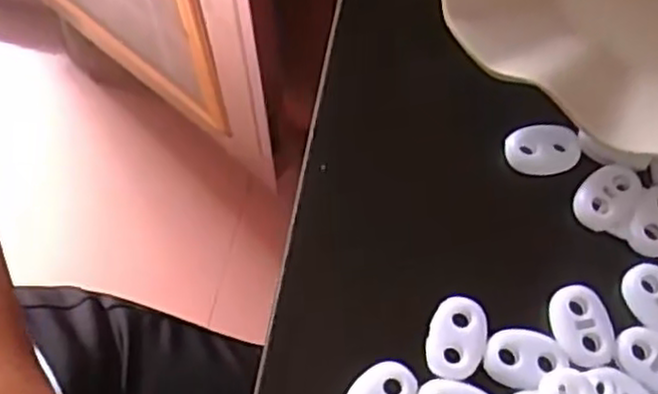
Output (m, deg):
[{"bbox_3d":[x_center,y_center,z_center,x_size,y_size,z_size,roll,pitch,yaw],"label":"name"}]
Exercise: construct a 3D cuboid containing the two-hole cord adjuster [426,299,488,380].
[{"bbox_3d":[0.035,0.038,0.202,0.015,0.004,0.022,14,67,6],"label":"two-hole cord adjuster"}]

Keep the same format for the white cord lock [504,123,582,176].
[{"bbox_3d":[0.066,-0.015,0.228,0.023,0.004,0.015,-2,66,-1],"label":"white cord lock"}]

